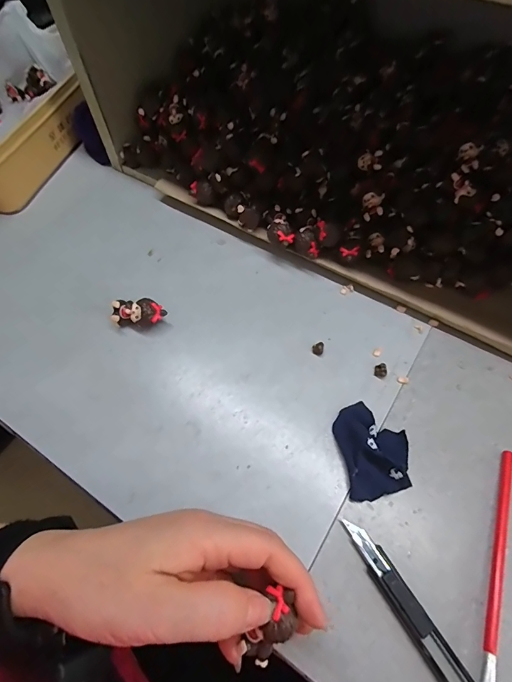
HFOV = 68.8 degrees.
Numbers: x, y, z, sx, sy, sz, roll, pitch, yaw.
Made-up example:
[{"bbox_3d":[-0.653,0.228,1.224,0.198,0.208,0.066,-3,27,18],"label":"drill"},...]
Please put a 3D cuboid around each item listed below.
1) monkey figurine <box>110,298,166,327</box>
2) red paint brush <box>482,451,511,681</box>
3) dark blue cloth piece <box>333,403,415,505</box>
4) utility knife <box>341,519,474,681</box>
[{"bbox_3d":[-0.101,-0.023,0.324,0.044,0.027,0.018,-2,59,1],"label":"monkey figurine"},{"bbox_3d":[0.148,0.145,0.227,0.010,0.019,0.166,22,65,14],"label":"red paint brush"},{"bbox_3d":[0.085,0.075,0.269,0.048,0.018,0.067,-8,61,-2],"label":"dark blue cloth piece"},{"bbox_3d":[0.099,0.173,0.217,0.016,0.011,0.141,-30,64,-13],"label":"utility knife"}]

